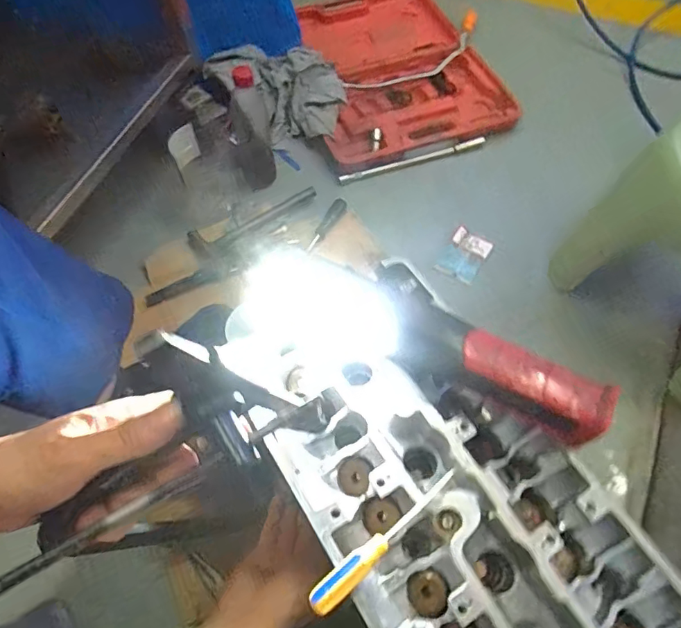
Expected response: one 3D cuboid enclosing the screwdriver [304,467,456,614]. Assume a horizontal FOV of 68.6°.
[{"bbox_3d":[0.032,0.149,0.340,0.127,0.019,0.016,-39,68,-18],"label":"screwdriver"}]

